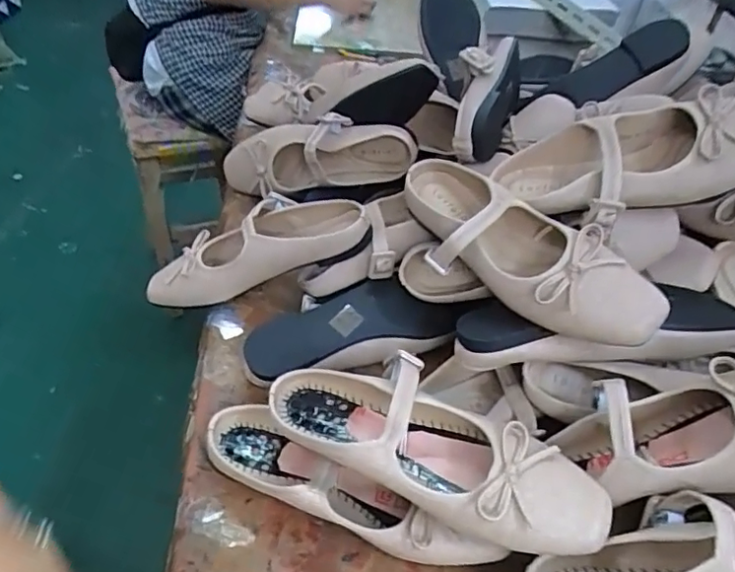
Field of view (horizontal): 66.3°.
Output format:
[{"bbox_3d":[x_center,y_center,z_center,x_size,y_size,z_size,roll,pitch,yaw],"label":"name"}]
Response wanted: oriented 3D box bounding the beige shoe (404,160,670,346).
[{"bbox_3d":[0.117,-0.032,0.464,0.245,0.056,0.084,36,50,28],"label":"beige shoe"}]

